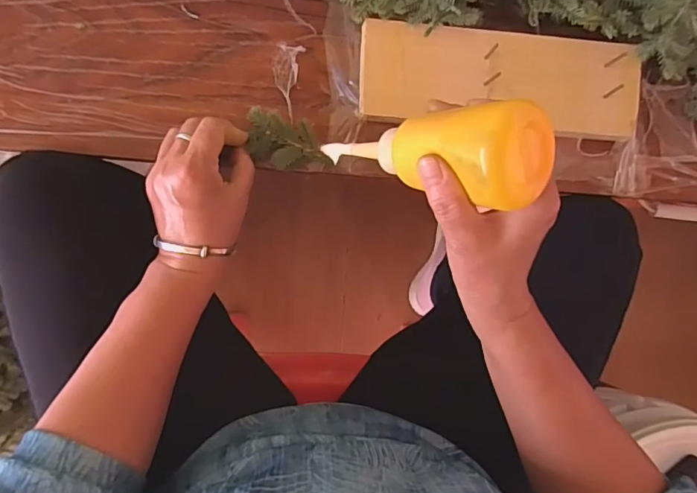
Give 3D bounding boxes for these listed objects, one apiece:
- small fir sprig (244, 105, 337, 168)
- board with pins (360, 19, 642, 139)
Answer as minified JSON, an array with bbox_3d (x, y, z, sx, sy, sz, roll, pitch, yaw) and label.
[{"bbox_3d":[-0.050,-0.085,0.414,0.073,0.018,0.042,14,90,-7],"label":"small fir sprig"},{"bbox_3d":[0.131,-0.142,0.428,0.240,0.024,0.079,4,91,-6],"label":"board with pins"}]

